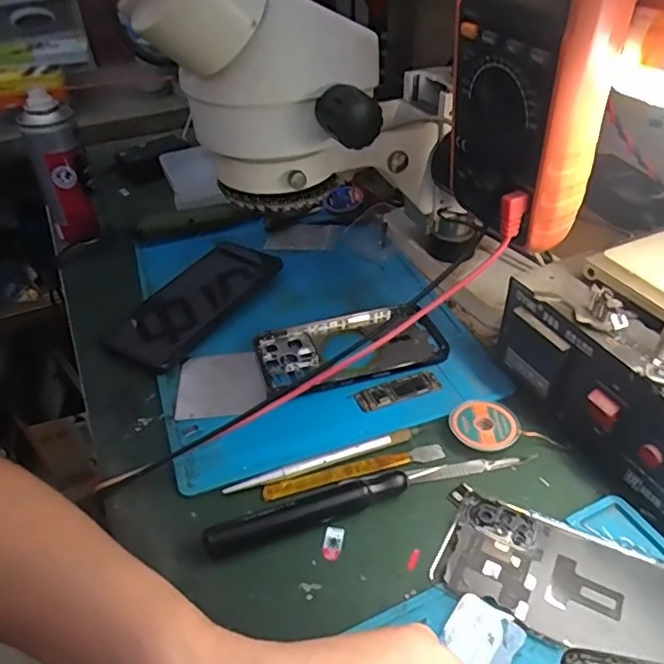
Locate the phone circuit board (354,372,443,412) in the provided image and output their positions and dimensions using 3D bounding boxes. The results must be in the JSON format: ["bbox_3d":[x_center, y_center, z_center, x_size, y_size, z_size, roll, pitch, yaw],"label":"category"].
[{"bbox_3d":[0.049,0.042,0.417,0.063,0.004,0.019,-15,40,-14],"label":"phone circuit board"}]

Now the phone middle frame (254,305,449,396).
[{"bbox_3d":[0.016,0.011,0.451,0.144,0.012,0.075,-12,40,-11],"label":"phone middle frame"}]

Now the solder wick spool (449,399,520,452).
[{"bbox_3d":[0.103,0.064,0.387,0.044,0.010,0.043,-2,39,2],"label":"solder wick spool"}]

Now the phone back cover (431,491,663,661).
[{"bbox_3d":[0.137,0.135,0.297,0.153,0.005,0.067,15,43,22],"label":"phone back cover"}]

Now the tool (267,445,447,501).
[{"bbox_3d":[0.015,0.089,0.363,0.119,0.004,0.015,-14,40,-13],"label":"tool"}]

